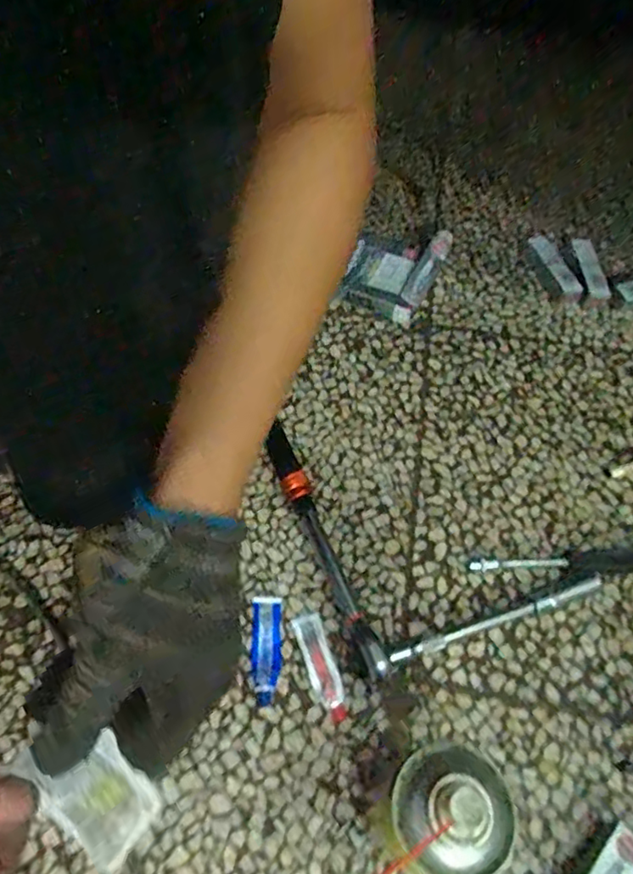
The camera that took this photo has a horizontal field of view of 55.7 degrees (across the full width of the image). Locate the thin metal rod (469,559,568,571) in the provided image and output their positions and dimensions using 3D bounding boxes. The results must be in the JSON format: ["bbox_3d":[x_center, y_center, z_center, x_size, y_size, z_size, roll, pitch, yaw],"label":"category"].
[{"bbox_3d":[0.178,0.112,0.530,0.087,0.007,0.009,-2,57,-4],"label":"thin metal rod"}]

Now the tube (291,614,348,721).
[{"bbox_3d":[0.002,0.183,0.480,0.023,0.006,0.084,-14,59,-12],"label":"tube"}]

